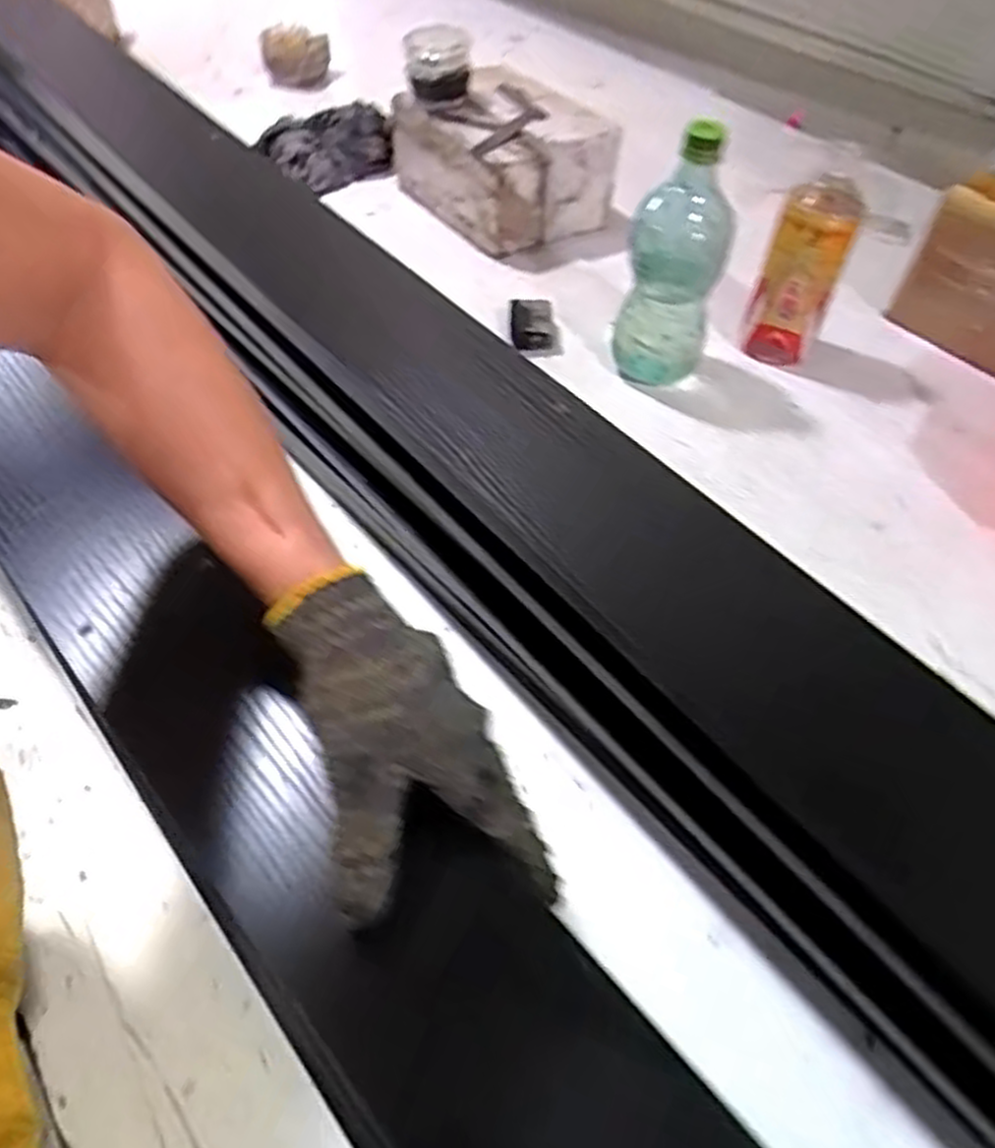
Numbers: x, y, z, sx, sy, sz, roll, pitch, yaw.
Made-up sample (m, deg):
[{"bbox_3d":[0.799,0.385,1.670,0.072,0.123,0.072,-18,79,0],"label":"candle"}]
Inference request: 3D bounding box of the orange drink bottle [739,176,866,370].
[{"bbox_3d":[0.263,-0.257,0.684,0.059,0.152,0.053,22,52,16],"label":"orange drink bottle"}]

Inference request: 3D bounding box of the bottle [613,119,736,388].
[{"bbox_3d":[0.146,-0.248,0.646,0.080,0.198,0.070,14,50,9],"label":"bottle"}]

